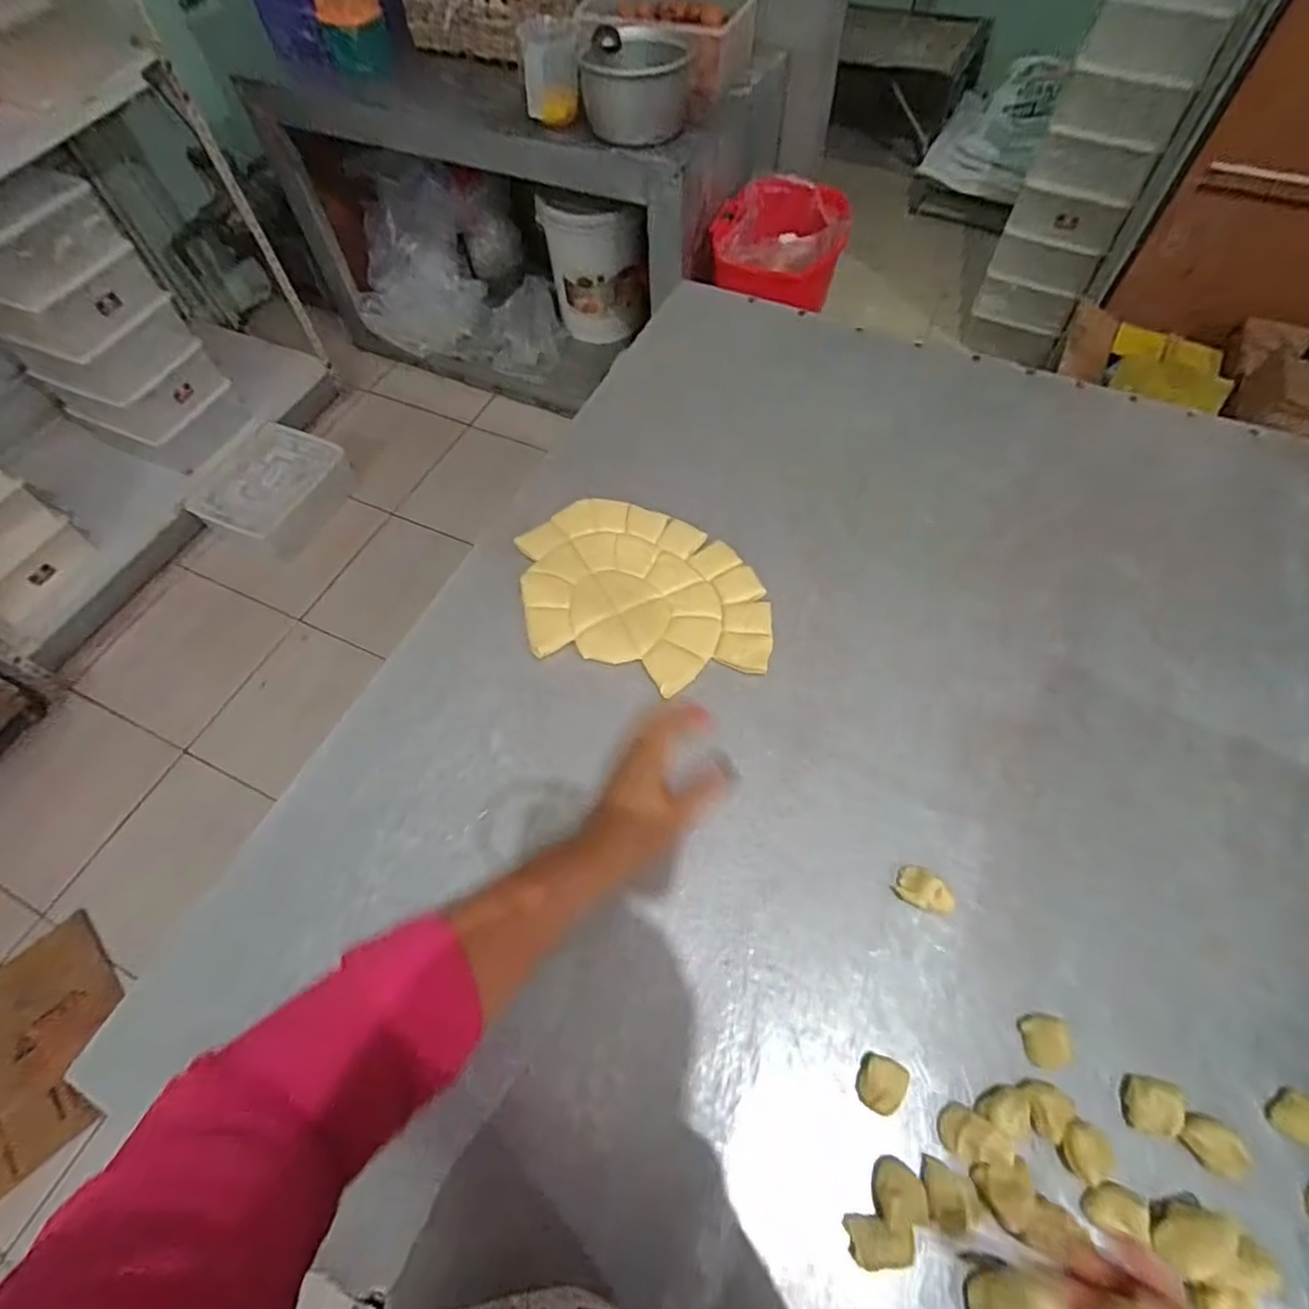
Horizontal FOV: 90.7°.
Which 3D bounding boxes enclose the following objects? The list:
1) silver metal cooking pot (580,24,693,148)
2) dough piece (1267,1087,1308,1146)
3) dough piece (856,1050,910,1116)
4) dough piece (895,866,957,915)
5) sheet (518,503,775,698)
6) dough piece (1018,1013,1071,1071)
[{"bbox_3d":[-0.033,-1.235,1.407,0.197,0.149,0.182,17,62,11],"label":"silver metal cooking pot"},{"bbox_3d":[0.433,0.309,0.430,0.033,0.020,0.030,0,62,0],"label":"dough piece"},{"bbox_3d":[0.156,0.295,0.444,0.027,0.020,0.033,24,64,12],"label":"dough piece"},{"bbox_3d":[0.212,0.183,0.504,0.039,0.022,0.031,19,63,10],"label":"dough piece"},{"bbox_3d":[-0.009,-0.066,0.652,0.262,0.008,0.190,18,63,9],"label":"sheet"},{"bbox_3d":[0.278,0.273,0.457,0.027,0.017,0.033,-5,62,-3],"label":"dough piece"}]

